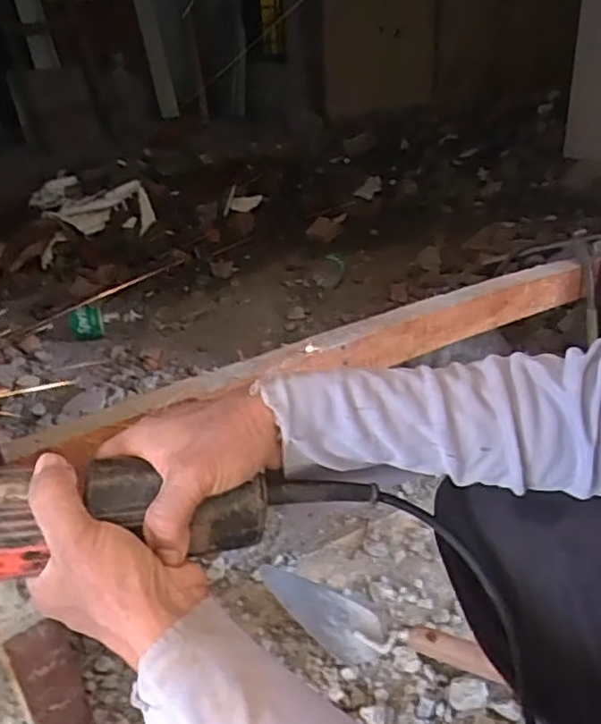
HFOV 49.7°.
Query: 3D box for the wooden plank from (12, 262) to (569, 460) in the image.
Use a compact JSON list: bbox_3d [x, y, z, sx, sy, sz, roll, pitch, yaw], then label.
[{"bbox_3d":[0.057,-0.010,0.767,0.740,0.063,0.033,-18,31,-24],"label":"wooden plank"}]

